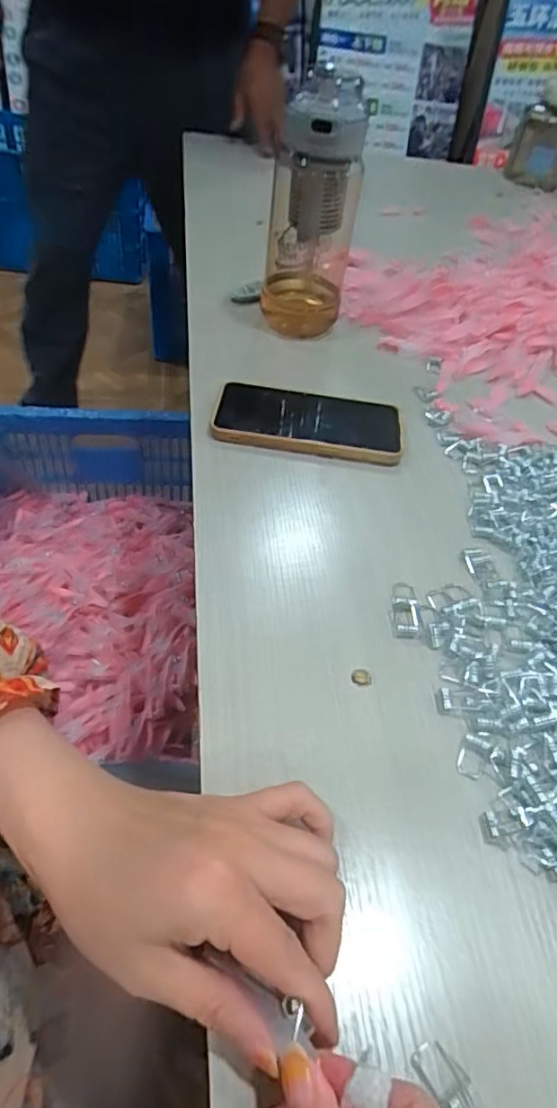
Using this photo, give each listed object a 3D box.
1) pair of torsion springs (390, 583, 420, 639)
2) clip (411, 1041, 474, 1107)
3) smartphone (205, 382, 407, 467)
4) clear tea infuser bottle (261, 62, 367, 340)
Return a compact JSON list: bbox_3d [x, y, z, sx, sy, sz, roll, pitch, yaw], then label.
[{"bbox_3d":[0.082,0.036,0.382,0.017,0.004,0.042,7,49,-1],"label":"pair of torsion springs"},{"bbox_3d":[0.064,0.202,0.229,0.015,0.004,0.023,-25,56,-26],"label":"clip"},{"bbox_3d":[0.027,-0.114,0.501,0.156,0.010,0.078,7,49,-1],"label":"smartphone"},{"bbox_3d":[0.034,-0.330,0.559,0.079,0.200,0.088,8,49,0],"label":"clear tea infuser bottle"}]

